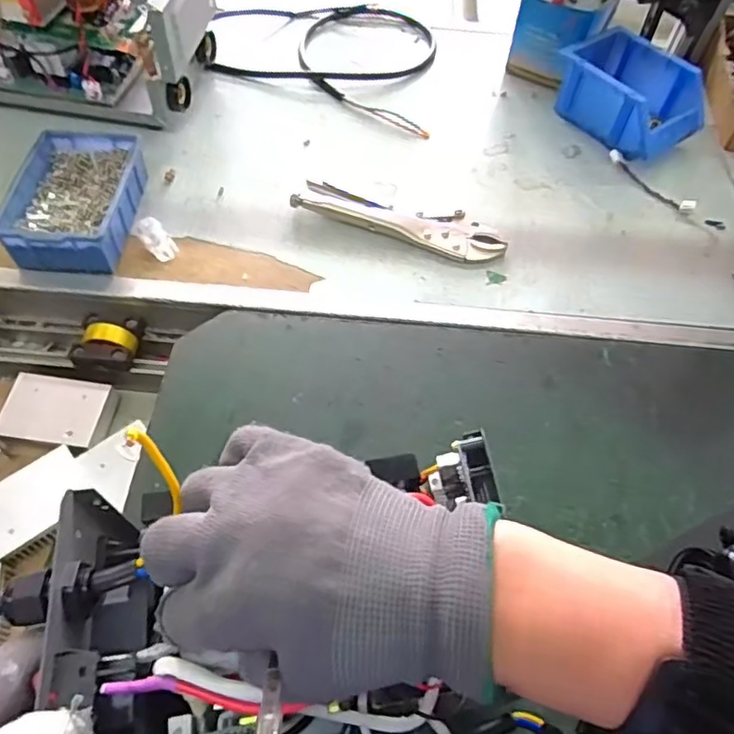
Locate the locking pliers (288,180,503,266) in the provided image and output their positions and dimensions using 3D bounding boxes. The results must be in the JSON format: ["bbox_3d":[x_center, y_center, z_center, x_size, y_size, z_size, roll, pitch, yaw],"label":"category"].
[{"bbox_3d":[0.034,-0.149,0.589,0.209,0.016,0.050,18,58,8],"label":"locking pliers"}]

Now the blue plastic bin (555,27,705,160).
[{"bbox_3d":[0.304,-0.314,0.676,0.112,0.063,0.154,-27,62,-19],"label":"blue plastic bin"}]

